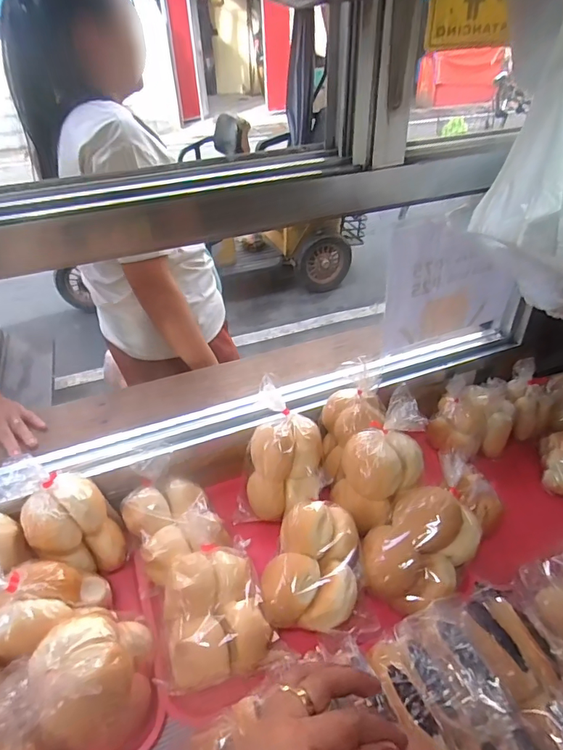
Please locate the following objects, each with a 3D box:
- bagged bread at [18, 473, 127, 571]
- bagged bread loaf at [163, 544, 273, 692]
[{"bbox_3d":[-0.271,0.198,0.607,0.106,0.125,0.076,-17,41,-18],"label":"bagged bread"},{"bbox_3d":[-0.080,0.270,0.544,0.115,0.060,0.142,-12,40,-13],"label":"bagged bread loaf"}]

